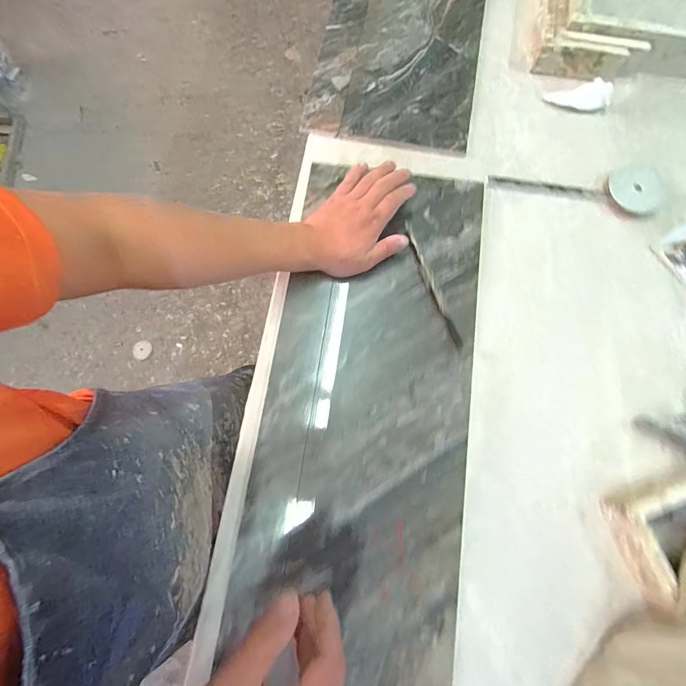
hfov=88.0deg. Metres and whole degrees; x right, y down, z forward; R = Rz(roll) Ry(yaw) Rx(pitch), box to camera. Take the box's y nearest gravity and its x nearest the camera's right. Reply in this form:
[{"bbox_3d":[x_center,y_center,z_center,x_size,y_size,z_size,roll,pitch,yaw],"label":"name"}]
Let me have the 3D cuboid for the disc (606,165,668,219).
[{"bbox_3d":[0.412,-0.211,0.498,0.072,0.011,0.072,0,88,8],"label":"disc"}]

